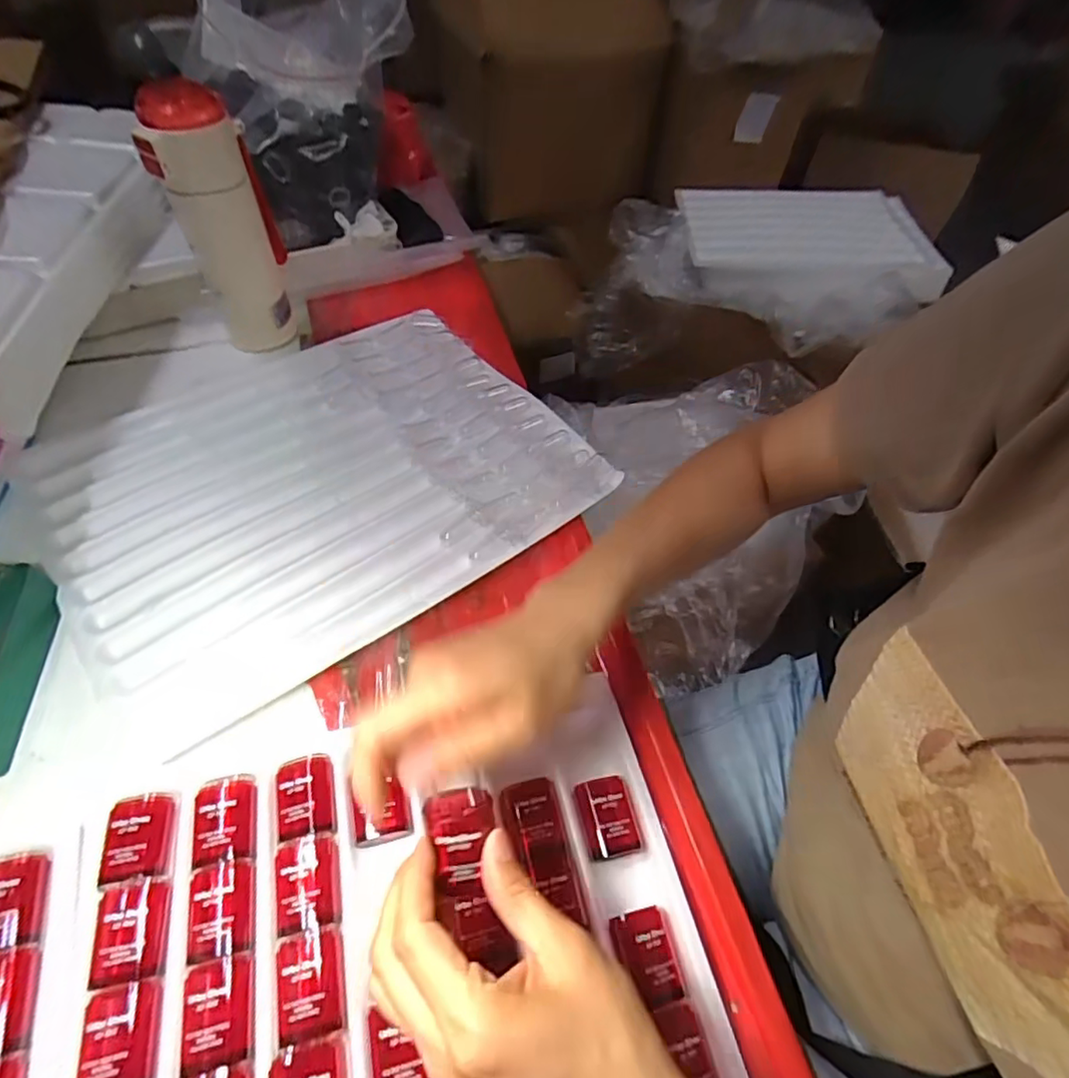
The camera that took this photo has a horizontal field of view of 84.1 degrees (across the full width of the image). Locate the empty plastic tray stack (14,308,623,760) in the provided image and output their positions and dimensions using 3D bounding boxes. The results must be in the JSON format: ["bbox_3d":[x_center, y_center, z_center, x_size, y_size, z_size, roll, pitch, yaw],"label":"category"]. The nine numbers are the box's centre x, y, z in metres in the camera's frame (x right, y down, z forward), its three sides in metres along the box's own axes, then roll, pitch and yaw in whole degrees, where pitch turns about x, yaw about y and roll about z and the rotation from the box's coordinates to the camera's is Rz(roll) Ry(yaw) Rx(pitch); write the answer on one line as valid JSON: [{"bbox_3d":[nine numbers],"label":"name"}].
[{"bbox_3d":[-0.185,-0.069,0.487,0.382,0.021,0.355,-30,60,-23],"label":"empty plastic tray stack"}]

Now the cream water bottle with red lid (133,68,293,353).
[{"bbox_3d":[-0.265,-0.268,0.512,0.071,0.194,0.057,-12,55,-12],"label":"cream water bottle with red lid"}]

